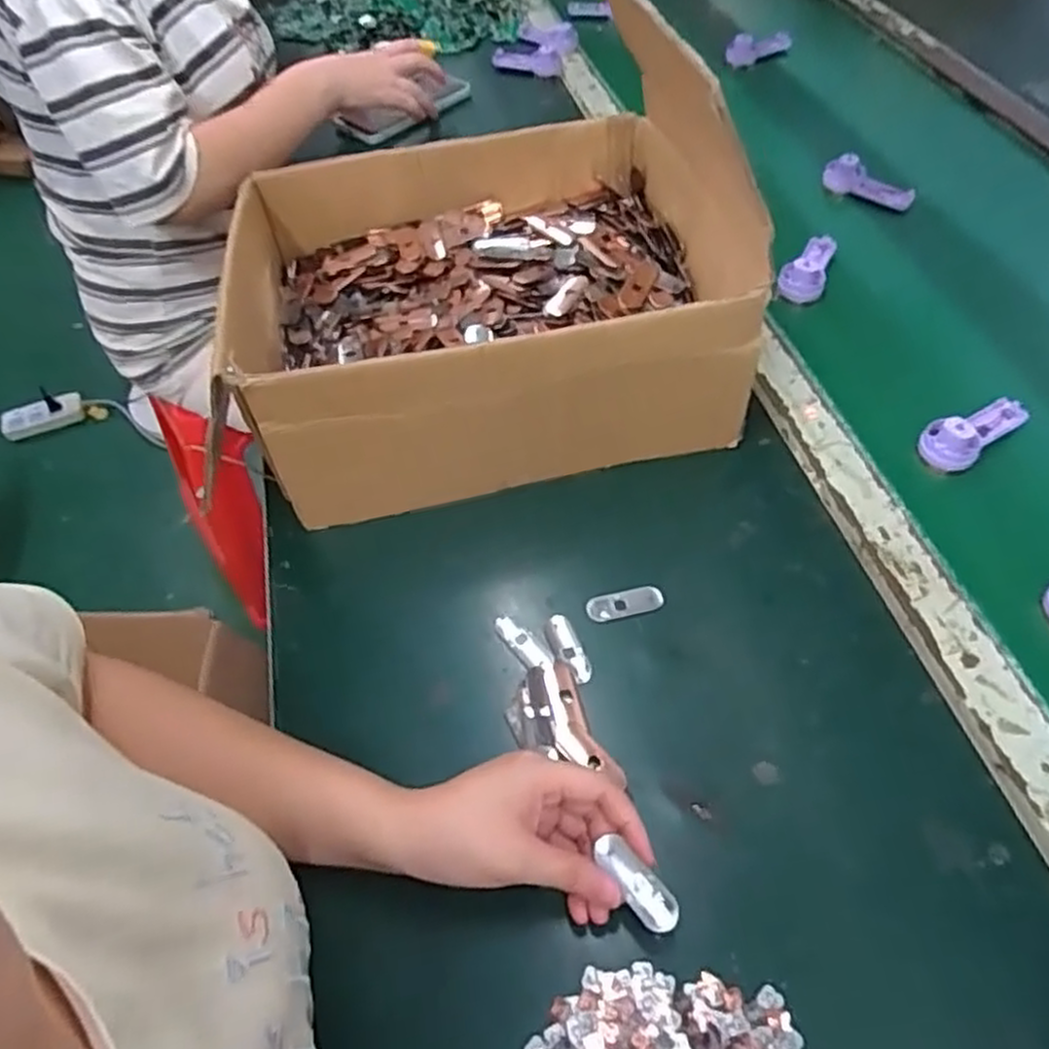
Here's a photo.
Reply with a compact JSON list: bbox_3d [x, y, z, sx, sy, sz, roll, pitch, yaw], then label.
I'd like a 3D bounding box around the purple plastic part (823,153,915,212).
[{"bbox_3d":[0.359,-0.358,0.797,0.092,0.035,0.021,28,60,23],"label":"purple plastic part"}]

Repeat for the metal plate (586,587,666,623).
[{"bbox_3d":[0.068,0.054,0.516,0.051,0.005,0.018,-11,53,-4],"label":"metal plate"}]

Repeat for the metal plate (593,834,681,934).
[{"bbox_3d":[0.057,0.179,0.379,0.020,0.004,0.048,-37,65,-21],"label":"metal plate"}]

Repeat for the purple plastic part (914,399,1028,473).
[{"bbox_3d":[0.344,-0.077,0.583,0.091,0.028,0.039,-32,57,-19],"label":"purple plastic part"}]

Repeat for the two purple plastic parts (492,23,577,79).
[{"bbox_3d":[0.021,-0.641,1.028,0.094,0.027,0.111,17,56,16],"label":"two purple plastic parts"}]

